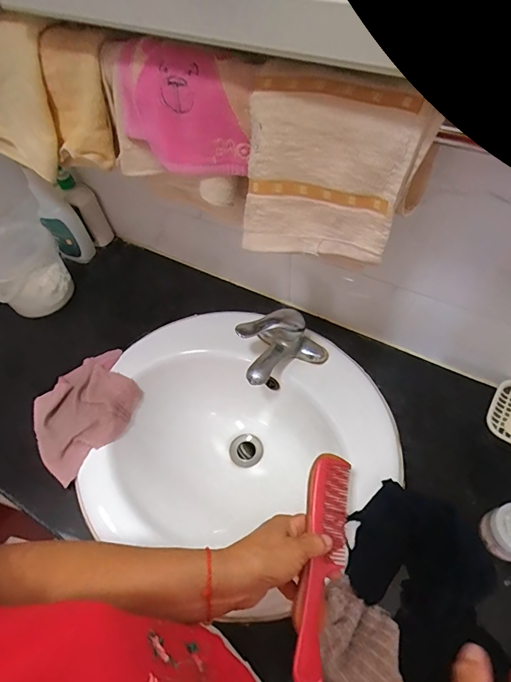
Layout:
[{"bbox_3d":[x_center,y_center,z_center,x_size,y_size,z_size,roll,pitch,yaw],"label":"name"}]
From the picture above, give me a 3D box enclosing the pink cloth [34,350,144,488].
[{"bbox_3d":[-0.274,0.117,0.651,0.183,0.044,0.173,-38,60,-19],"label":"pink cloth"}]

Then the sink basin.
[{"bbox_3d":[-0.016,0.178,0.664,0.467,0.154,0.407,9,57,11],"label":"sink basin"}]

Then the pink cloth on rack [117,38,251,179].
[{"bbox_3d":[-0.079,-0.230,0.403,0.157,0.101,0.046,32,64,24],"label":"pink cloth on rack"}]

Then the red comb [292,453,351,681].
[{"bbox_3d":[0.070,0.225,0.408,0.052,0.011,0.210,21,61,-11],"label":"red comb"}]

